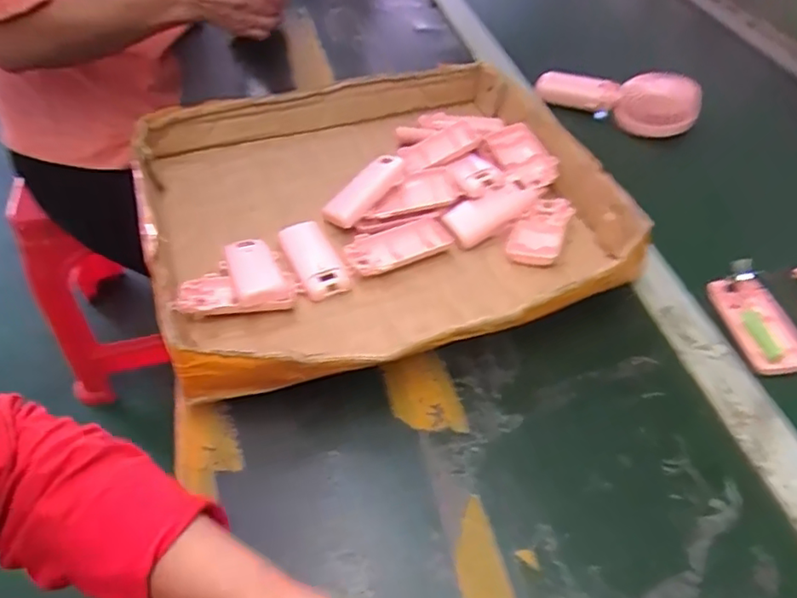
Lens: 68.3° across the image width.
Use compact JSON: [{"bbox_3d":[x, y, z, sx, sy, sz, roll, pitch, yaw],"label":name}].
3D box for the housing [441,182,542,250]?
[{"bbox_3d":[0.095,-0.085,0.564,0.102,0.025,0.035,-25,52,-7],"label":"housing"}]

